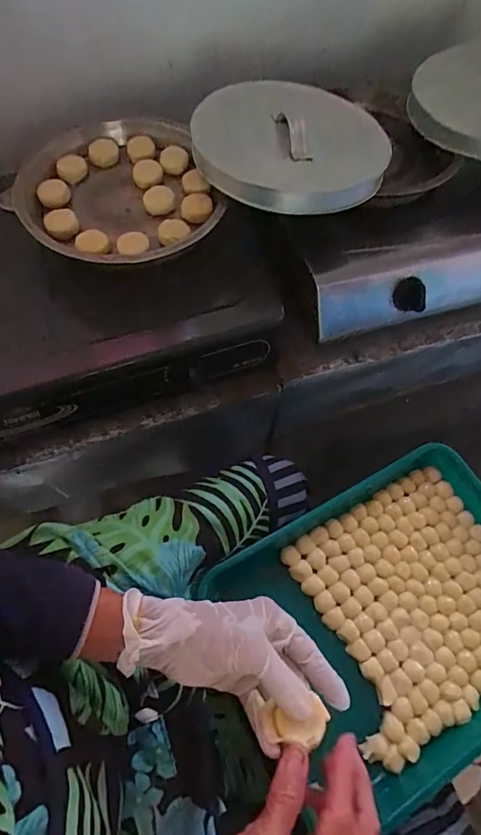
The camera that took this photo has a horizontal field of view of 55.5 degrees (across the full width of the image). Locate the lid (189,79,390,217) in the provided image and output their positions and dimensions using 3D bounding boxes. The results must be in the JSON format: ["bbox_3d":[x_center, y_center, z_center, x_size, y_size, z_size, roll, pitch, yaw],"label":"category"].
[{"bbox_3d":[0.058,-0.346,0.585,0.221,0.055,0.221,1,64,-2],"label":"lid"}]

